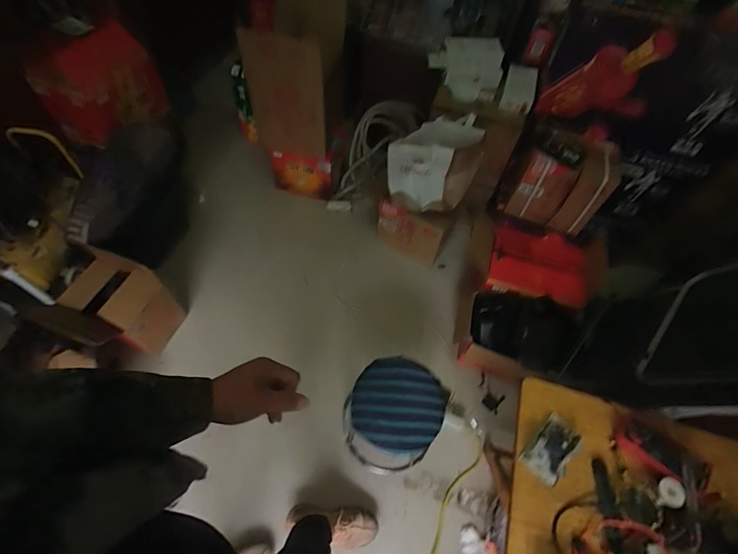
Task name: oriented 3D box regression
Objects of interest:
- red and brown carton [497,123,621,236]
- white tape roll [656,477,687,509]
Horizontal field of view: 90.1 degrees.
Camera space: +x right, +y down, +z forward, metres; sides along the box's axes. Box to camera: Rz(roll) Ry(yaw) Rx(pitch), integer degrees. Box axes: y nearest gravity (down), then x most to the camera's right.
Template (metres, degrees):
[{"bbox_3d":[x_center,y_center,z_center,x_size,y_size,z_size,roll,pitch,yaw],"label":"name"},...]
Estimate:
[{"bbox_3d":[0.748,-0.378,1.453,0.321,0.326,0.213,21,58,8],"label":"red and brown carton"},{"bbox_3d":[0.652,0.467,0.795,0.045,0.014,0.055,3,55,32],"label":"white tape roll"}]

